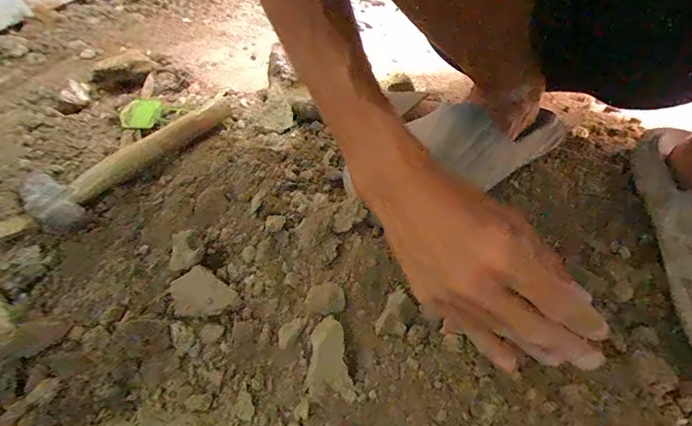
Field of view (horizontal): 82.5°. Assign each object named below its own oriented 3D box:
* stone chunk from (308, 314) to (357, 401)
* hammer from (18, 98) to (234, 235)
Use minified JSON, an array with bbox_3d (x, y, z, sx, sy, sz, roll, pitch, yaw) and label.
[{"bbox_3d":[-0.015,0.117,0.314,0.033,0.010,0.061,-9,74,-9],"label":"stone chunk"},{"bbox_3d":[-0.243,-0.079,0.454,0.088,0.023,0.247,22,47,20],"label":"hammer"}]

